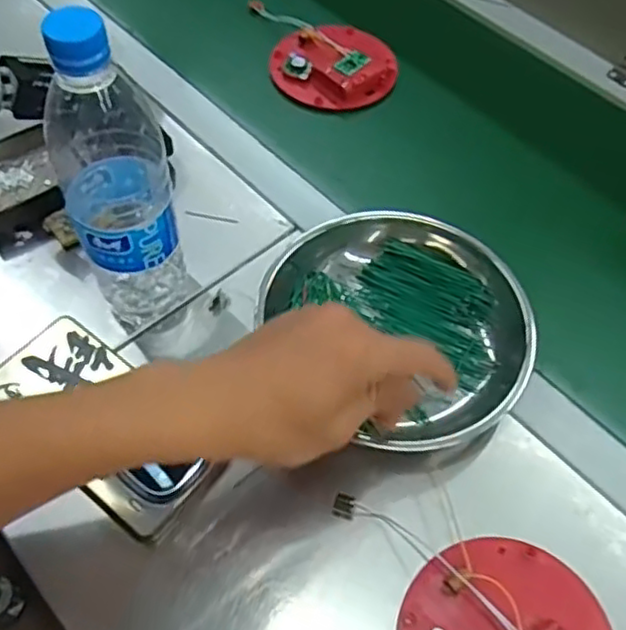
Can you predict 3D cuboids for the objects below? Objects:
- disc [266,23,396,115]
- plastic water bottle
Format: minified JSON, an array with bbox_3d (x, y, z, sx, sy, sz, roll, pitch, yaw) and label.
[{"bbox_3d":[0.021,-0.248,0.658,0.118,0.023,0.107,-16,60,-13],"label":"disc"},{"bbox_3d":[-0.122,-0.082,0.418,0.065,0.223,0.069,-15,59,-12],"label":"plastic water bottle"}]

